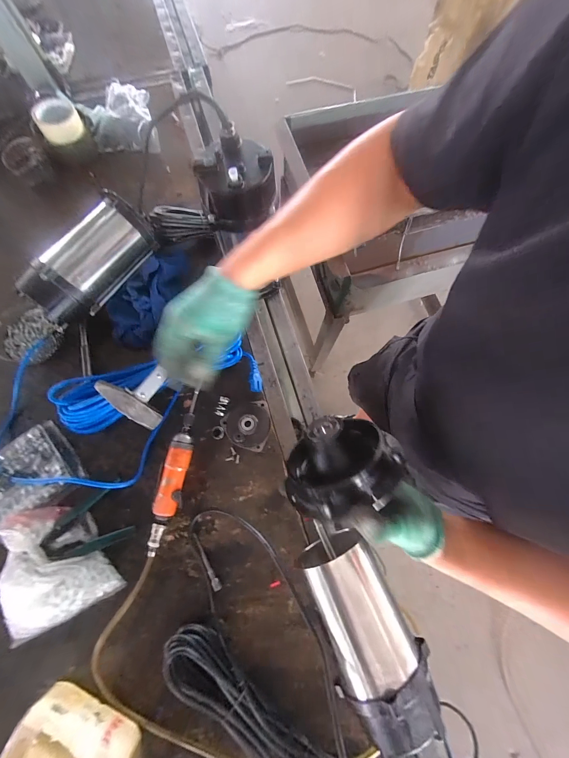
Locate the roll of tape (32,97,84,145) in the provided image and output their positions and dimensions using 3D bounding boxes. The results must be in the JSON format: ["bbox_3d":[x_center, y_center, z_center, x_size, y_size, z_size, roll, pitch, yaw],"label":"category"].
[{"bbox_3d":[-0.534,-0.616,0.669,0.094,0.040,0.110,-28,77,-8],"label":"roll of tape"}]

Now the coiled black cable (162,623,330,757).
[{"bbox_3d":[-0.033,0.511,0.422,0.357,0.063,0.085,36,78,9],"label":"coiled black cable"}]

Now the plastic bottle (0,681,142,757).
[{"bbox_3d":[-0.277,0.542,0.401,0.210,0.078,0.093,27,76,7],"label":"plastic bottle"}]

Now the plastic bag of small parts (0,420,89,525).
[{"bbox_3d":[-0.477,0.181,0.520,0.173,0.031,0.133,-39,79,-10],"label":"plastic bag of small parts"}]

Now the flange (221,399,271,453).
[{"bbox_3d":[-0.075,0.092,0.551,0.092,0.020,0.094,0,75,0],"label":"flange"}]

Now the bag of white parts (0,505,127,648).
[{"bbox_3d":[-0.398,0.308,0.475,0.173,0.060,0.191,-26,77,-7],"label":"bag of white parts"}]

